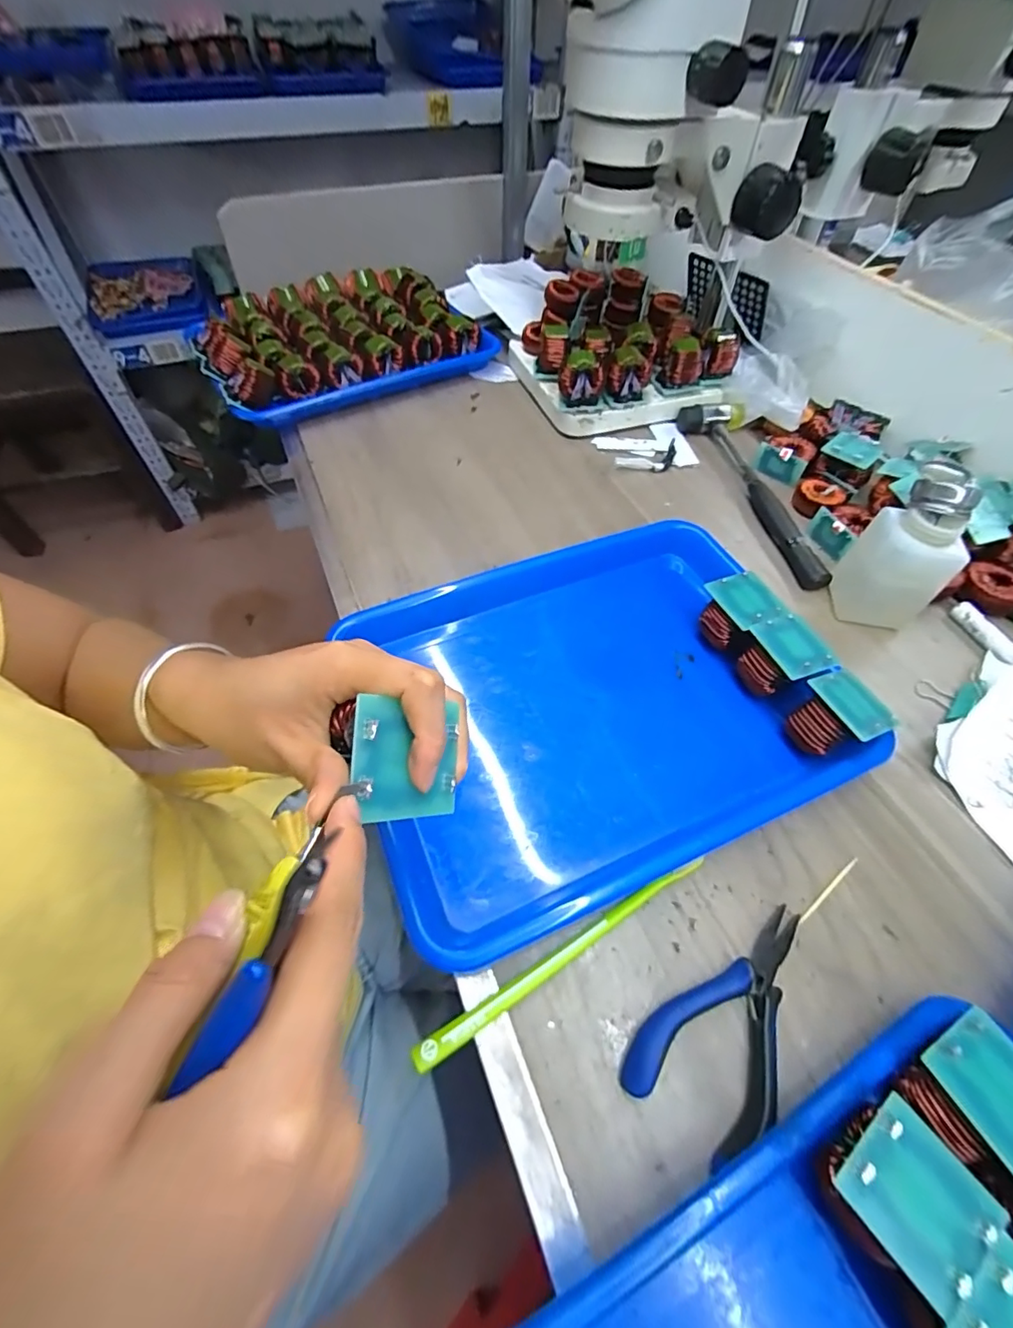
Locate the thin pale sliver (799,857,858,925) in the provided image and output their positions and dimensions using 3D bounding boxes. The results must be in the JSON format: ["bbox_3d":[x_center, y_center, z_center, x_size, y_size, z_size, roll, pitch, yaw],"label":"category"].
[{"bbox_3d":[0.192,0.134,0.303,0.059,0.004,0.004,-31,61,-21],"label":"thin pale sliver"}]

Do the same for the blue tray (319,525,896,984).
[{"bbox_3d":[0.058,0.021,0.362,0.313,0.028,0.249,-18,58,-14],"label":"blue tray"}]

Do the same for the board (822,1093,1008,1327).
[{"bbox_3d":[0.156,0.214,0.213,0.045,0.045,0.051,-32,62,-21],"label":"board"}]

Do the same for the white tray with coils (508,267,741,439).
[{"bbox_3d":[0.132,-0.369,0.601,0.216,0.090,0.189,-15,57,-12],"label":"white tray with coils"}]

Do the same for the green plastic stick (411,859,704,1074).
[{"bbox_3d":[0.034,0.154,0.276,0.181,0.016,0.011,-27,60,-18],"label":"green plastic stick"}]

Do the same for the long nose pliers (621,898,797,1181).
[{"bbox_3d":[0.120,0.180,0.252,0.128,0.027,0.055,-25,59,-18],"label":"long nose pliers"}]

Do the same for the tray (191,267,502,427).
[{"bbox_3d":[-0.202,-0.400,0.630,0.326,0.062,0.231,-28,60,-19],"label":"tray"}]

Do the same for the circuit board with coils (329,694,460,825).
[{"bbox_3d":[-0.047,0.036,0.200,0.046,0.031,0.043,8,82,-43],"label":"circuit board with coils"}]

